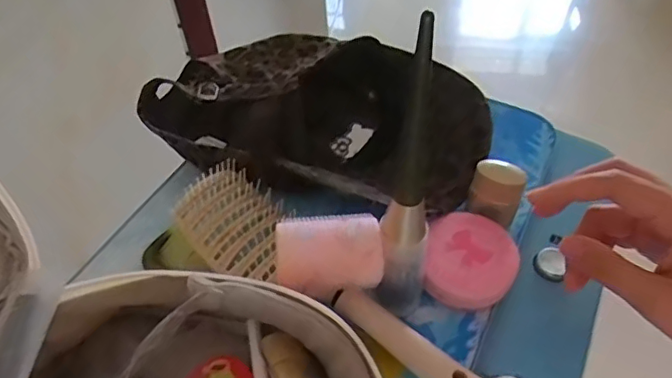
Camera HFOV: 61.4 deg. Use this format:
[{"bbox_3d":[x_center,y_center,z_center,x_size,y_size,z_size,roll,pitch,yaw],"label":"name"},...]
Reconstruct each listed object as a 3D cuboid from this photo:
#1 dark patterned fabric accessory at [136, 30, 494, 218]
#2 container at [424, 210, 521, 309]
[{"bbox_3d":[-0.015,-0.064,0.489,0.279,0.055,0.172,15,50,17],"label":"dark patterned fabric accessory"},{"bbox_3d":[0.097,0.049,0.406,0.063,0.020,0.069,-2,47,2],"label":"container"}]

